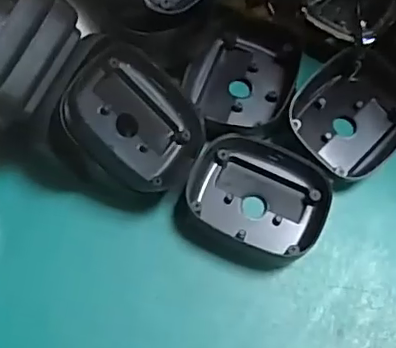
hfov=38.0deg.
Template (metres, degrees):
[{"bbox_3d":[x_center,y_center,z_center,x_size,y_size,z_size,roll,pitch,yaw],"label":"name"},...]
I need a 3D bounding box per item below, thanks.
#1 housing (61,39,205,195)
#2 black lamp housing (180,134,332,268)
[{"bbox_3d":[-0.055,-0.043,0.489,0.134,0.030,0.101,47,58,-22],"label":"housing"},{"bbox_3d":[0.052,0.023,0.509,0.120,0.038,0.108,18,69,6],"label":"black lamp housing"}]

